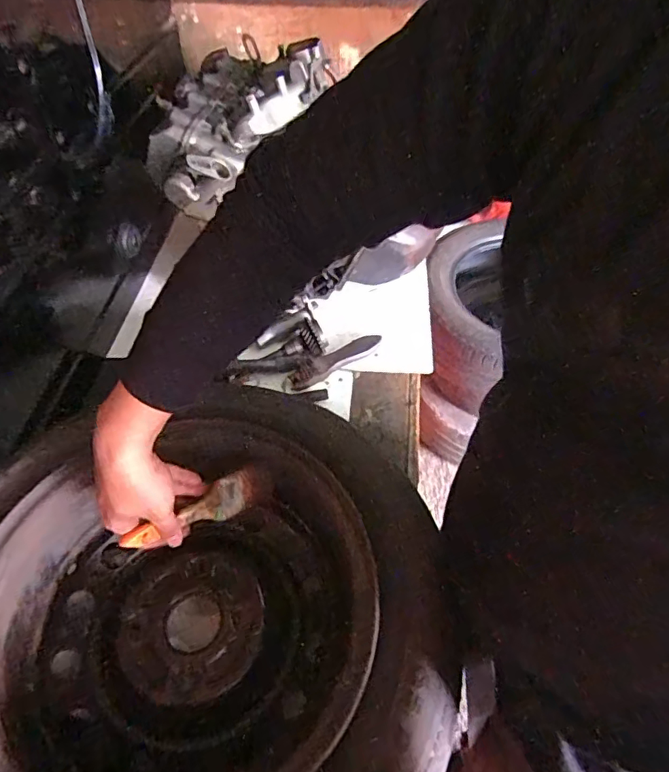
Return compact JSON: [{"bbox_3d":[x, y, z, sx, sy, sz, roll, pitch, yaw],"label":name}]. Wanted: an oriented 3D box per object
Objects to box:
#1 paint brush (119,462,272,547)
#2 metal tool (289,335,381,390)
[{"bbox_3d":[-0.135,0.130,0.546,0.011,0.048,0.169,14,29,42],"label":"paint brush"},{"bbox_3d":[0.001,-0.043,0.904,0.175,0.026,0.043,-23,52,-18],"label":"metal tool"}]

